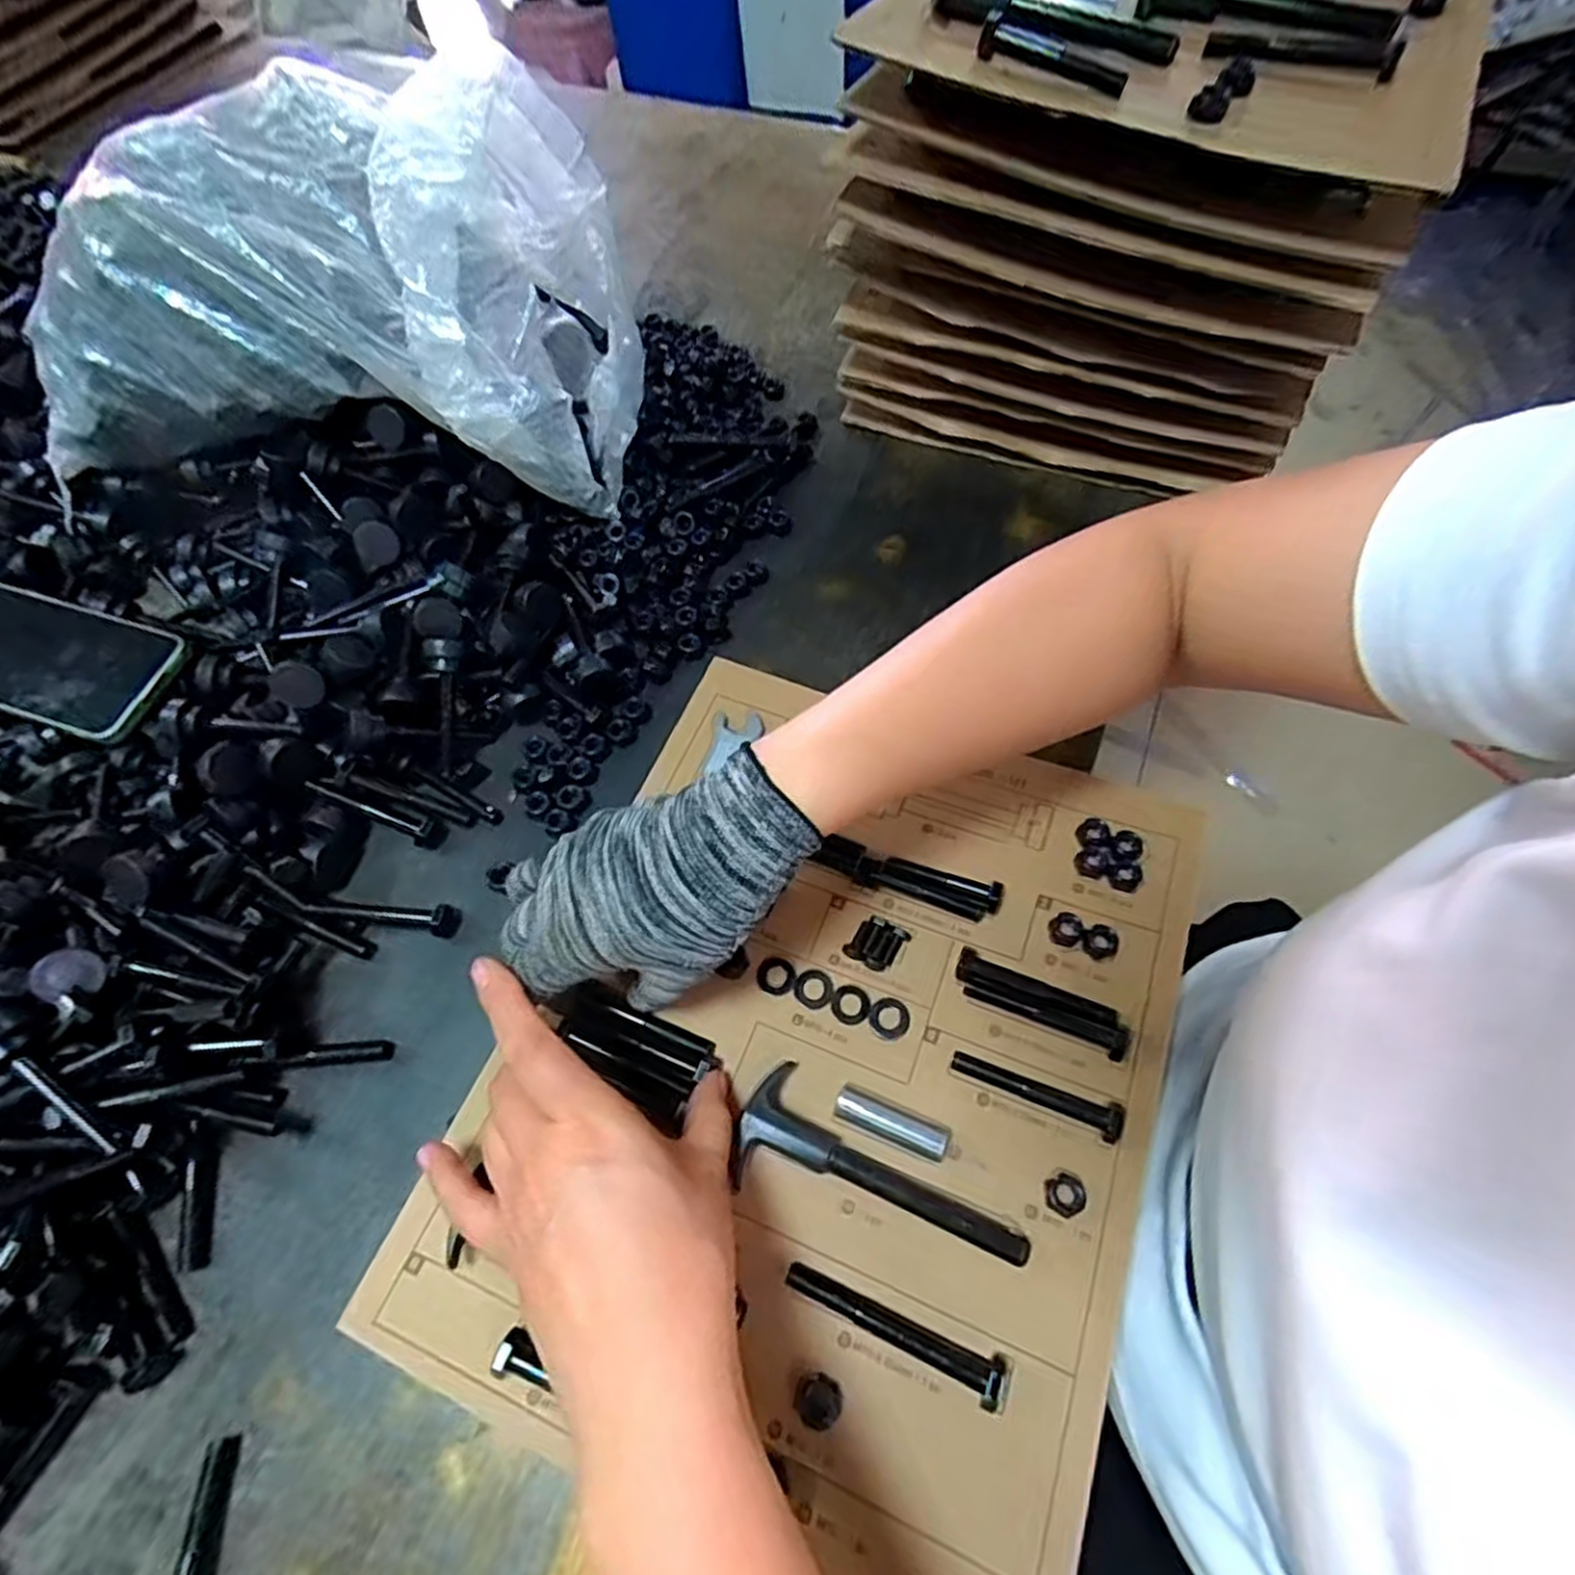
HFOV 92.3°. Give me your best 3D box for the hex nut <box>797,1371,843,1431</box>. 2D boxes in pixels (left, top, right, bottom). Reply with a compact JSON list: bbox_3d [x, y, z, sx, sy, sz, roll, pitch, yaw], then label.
[{"bbox_3d":[0.013,0.244,0.301,0.017,0.005,0.017,17,64,10],"label":"hex nut"}]

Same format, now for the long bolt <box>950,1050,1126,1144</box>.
[{"bbox_3d":[0.113,0.140,0.346,0.075,0.011,0.015,18,65,11],"label":"long bolt"}]

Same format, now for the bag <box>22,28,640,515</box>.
[{"bbox_3d":[-0.289,-0.322,0.503,0.364,0.175,0.213,4,63,4],"label":"bag"}]

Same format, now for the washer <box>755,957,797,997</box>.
[{"bbox_3d":[-0.005,0.096,0.386,0.021,0.004,0.019,37,70,19],"label":"washer"}]

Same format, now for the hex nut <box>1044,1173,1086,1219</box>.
[{"bbox_3d":[0.120,0.176,0.327,0.016,0.007,0.016,27,67,15],"label":"hex nut"}]

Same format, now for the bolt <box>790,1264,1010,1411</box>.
[{"bbox_3d":[0.045,0.218,0.307,0.093,0.019,0.016,23,66,13],"label":"bolt"}]

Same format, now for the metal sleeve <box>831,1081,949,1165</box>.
[{"bbox_3d":[0.047,0.152,0.346,0.051,0.012,0.017,21,65,12],"label":"metal sleeve"}]

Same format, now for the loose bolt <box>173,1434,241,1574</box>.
[{"bbox_3d":[-0.227,0.294,0.288,0.016,0.016,0.069,-10,63,-3],"label":"loose bolt"}]

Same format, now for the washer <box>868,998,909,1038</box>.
[{"bbox_3d":[0.050,0.113,0.372,0.020,0.004,0.019,-1,63,1],"label":"washer"}]

